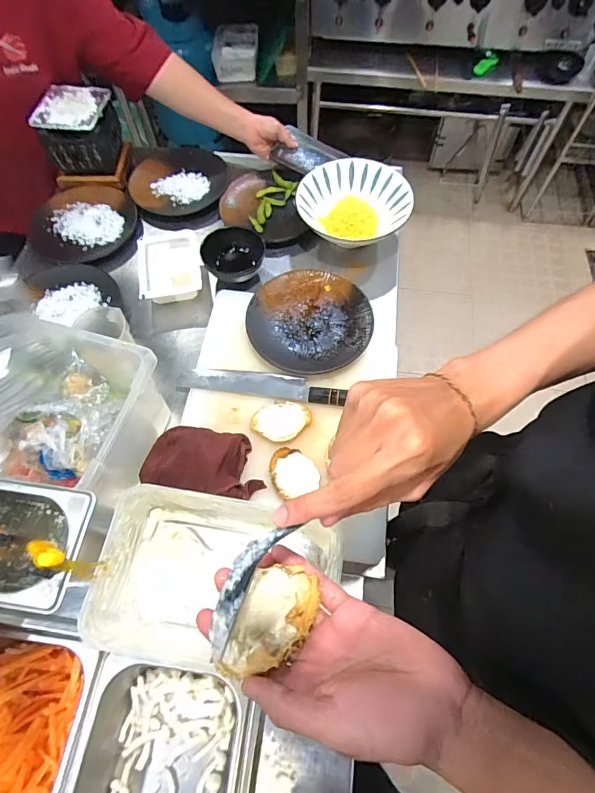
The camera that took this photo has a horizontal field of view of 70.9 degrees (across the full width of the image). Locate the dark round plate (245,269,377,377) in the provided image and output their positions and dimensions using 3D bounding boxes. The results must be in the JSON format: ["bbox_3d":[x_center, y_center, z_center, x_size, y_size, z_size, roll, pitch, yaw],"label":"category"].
[{"bbox_3d":[0.018,-0.124,0.666,0.189,0.018,0.188,0,64,1],"label":"dark round plate"}]

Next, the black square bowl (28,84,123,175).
[{"bbox_3d":[-0.406,-0.496,0.785,0.138,0.097,0.113,-3,64,-1],"label":"black square bowl"}]

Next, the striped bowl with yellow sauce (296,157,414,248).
[{"bbox_3d":[0.099,-0.342,0.755,0.197,0.060,0.175,-6,64,-2],"label":"striped bowl with yellow sauce"}]

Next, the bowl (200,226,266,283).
[{"bbox_3d":[-0.111,-0.242,0.727,0.102,0.050,0.098,0,64,1],"label":"bowl"}]

